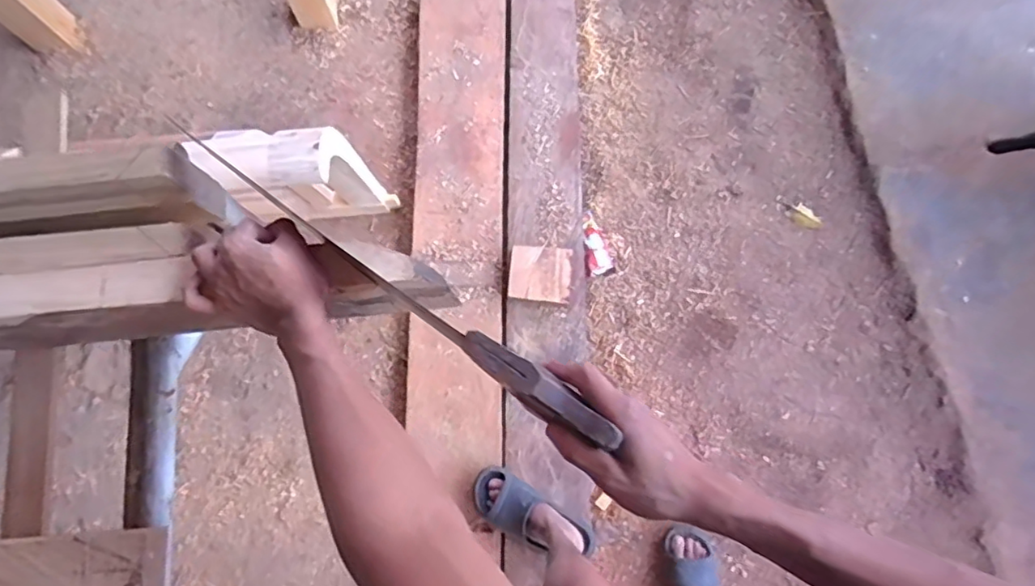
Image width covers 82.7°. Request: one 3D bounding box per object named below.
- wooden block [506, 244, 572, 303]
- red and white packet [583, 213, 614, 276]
[{"bbox_3d":[0.054,-0.045,1.387,0.136,0.051,0.132,6,77,0],"label":"wooden block"},{"bbox_3d":[0.196,-0.122,1.485,0.065,0.017,0.151,-10,77,-4],"label":"red and white packet"}]

